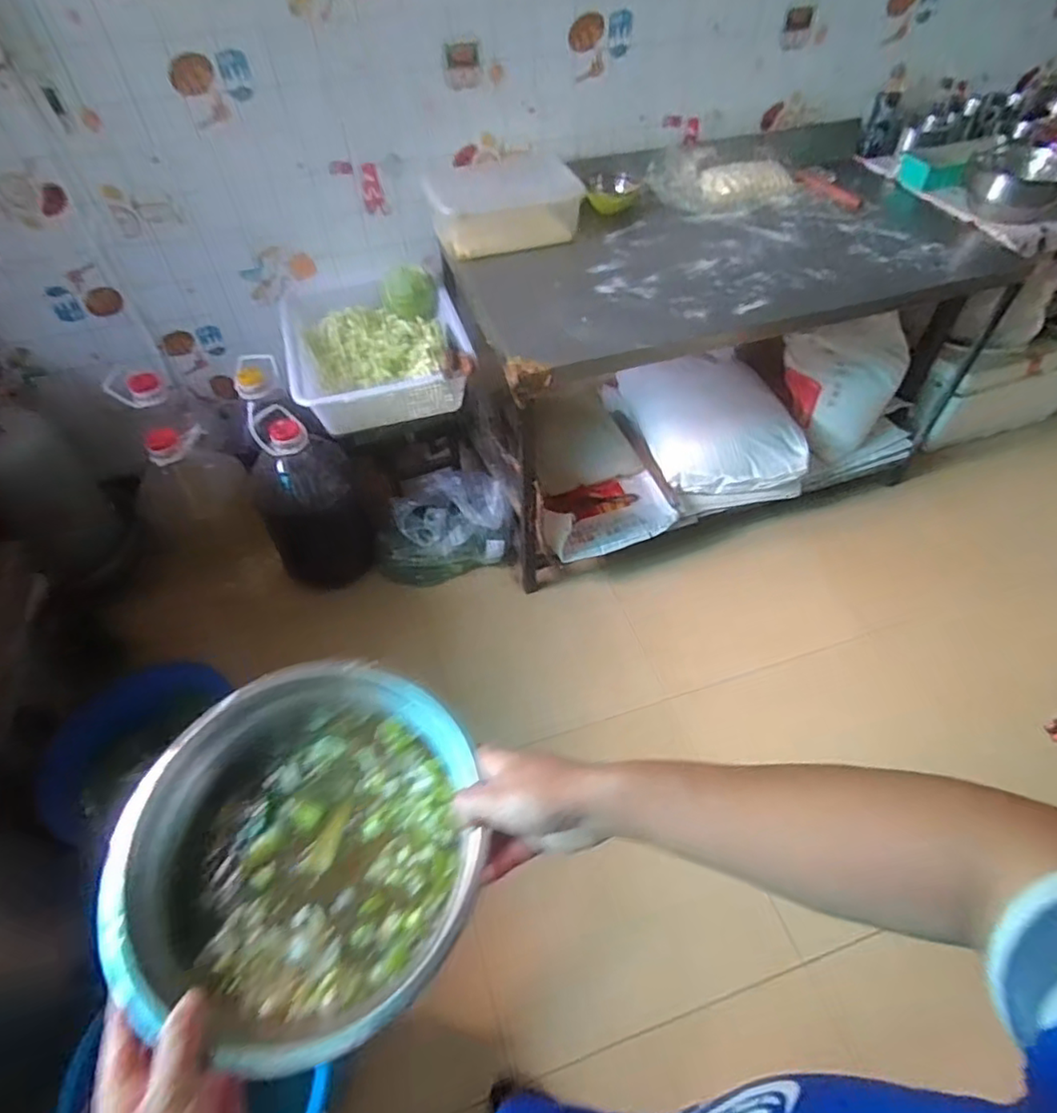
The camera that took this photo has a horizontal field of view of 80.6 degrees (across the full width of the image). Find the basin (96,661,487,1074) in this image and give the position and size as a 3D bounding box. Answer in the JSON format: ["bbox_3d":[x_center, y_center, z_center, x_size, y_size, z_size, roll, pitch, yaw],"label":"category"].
[{"bbox_3d":[-0.160,0.201,0.441,0.242,0.067,0.239,0,46,0],"label":"basin"}]

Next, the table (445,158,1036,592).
[{"bbox_3d":[0.545,-0.552,1.749,1.409,0.700,0.561,-16,48,-15],"label":"table"}]

